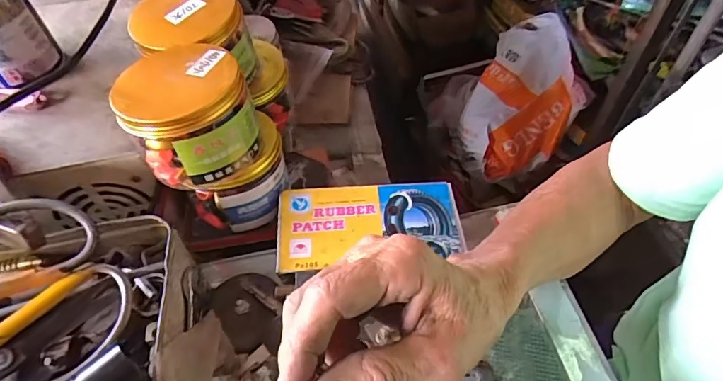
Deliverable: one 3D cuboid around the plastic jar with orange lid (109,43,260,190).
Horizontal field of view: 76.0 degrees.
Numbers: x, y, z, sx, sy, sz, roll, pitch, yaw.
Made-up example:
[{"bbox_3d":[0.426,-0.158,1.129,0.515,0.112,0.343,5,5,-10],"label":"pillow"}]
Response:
[{"bbox_3d":[-0.118,-0.055,0.319,0.080,0.062,0.084,0,53,0],"label":"plastic jar with orange lid"}]

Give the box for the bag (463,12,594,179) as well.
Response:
[{"bbox_3d":[0.377,-0.208,1.068,0.233,0.152,0.382,37,89,-3],"label":"bag"}]

